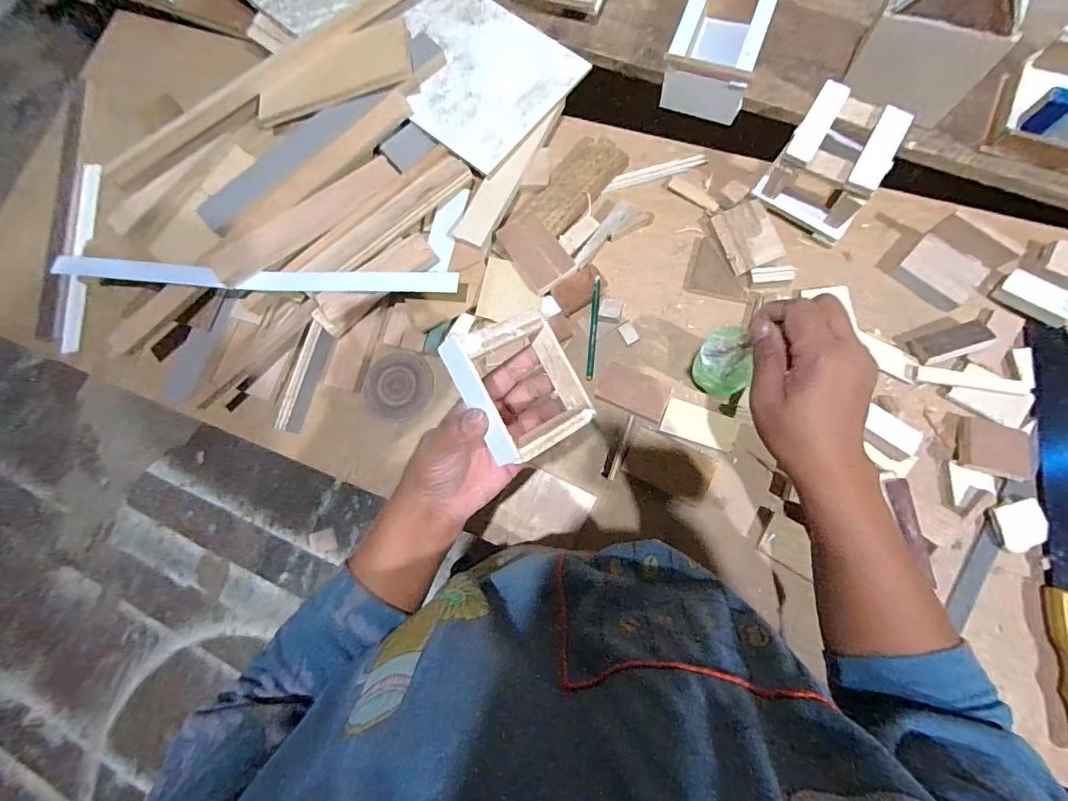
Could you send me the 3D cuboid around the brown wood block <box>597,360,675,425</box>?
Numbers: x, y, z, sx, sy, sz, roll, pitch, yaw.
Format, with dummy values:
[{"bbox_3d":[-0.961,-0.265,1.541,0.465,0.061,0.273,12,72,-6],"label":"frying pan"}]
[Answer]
[{"bbox_3d":[0.111,-0.010,0.511,0.078,0.019,0.047,23,87,9],"label":"brown wood block"}]

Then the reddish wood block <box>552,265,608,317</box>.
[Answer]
[{"bbox_3d":[0.054,-0.129,0.534,0.062,0.012,0.037,-36,81,2],"label":"reddish wood block"}]

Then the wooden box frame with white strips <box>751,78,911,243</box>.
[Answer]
[{"bbox_3d":[0.321,-0.258,0.484,0.109,0.083,0.105,32,85,13],"label":"wooden box frame with white strips"}]

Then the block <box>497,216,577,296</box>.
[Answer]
[{"bbox_3d":[-0.001,-0.175,0.535,0.056,0.016,0.096,-39,81,1],"label":"block"}]

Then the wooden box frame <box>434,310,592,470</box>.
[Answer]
[{"bbox_3d":[-0.011,-0.015,0.320,0.088,0.025,0.100,-28,94,-39],"label":"wooden box frame"}]

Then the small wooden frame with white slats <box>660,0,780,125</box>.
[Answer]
[{"bbox_3d":[0.220,-0.417,0.540,0.102,0.068,0.159,19,82,11],"label":"small wooden frame with white slats"}]

